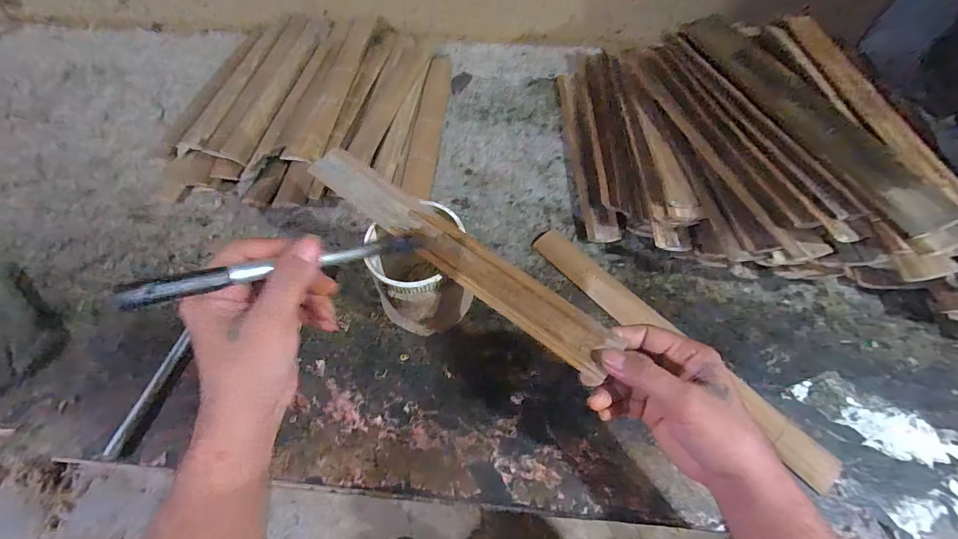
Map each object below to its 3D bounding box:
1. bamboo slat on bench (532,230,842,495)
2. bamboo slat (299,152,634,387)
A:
[{"bbox_3d":[0.206,0.074,0.447,0.042,0.012,0.376,-36,65,-22],"label":"bamboo slat on bench"},{"bbox_3d":[-0.026,-0.021,0.363,0.324,0.010,0.045,36,71,19],"label":"bamboo slat"}]

